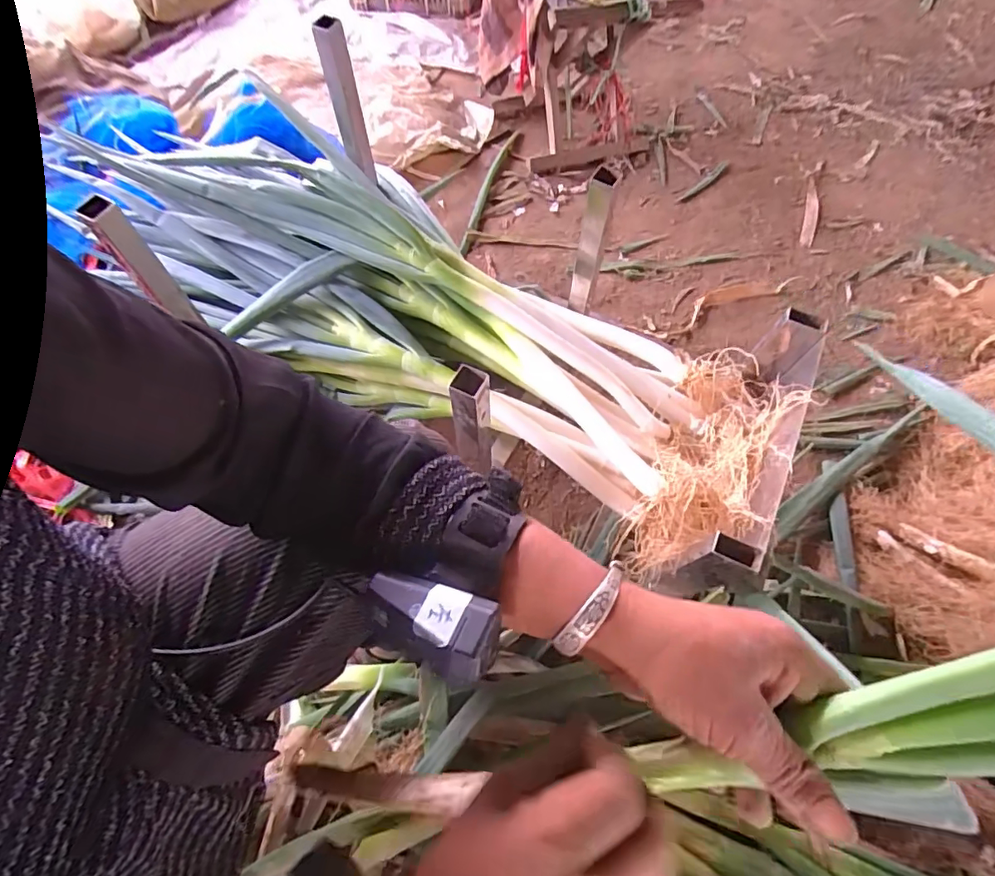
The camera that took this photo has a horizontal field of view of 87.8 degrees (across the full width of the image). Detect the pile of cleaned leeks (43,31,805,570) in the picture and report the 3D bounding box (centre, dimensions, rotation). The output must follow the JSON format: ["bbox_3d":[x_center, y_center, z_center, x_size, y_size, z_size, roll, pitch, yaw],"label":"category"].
[{"bbox_3d":[-0.094,-0.185,0.648,0.897,0.139,0.259,31,66,13],"label":"pile of cleaned leeks"}]

